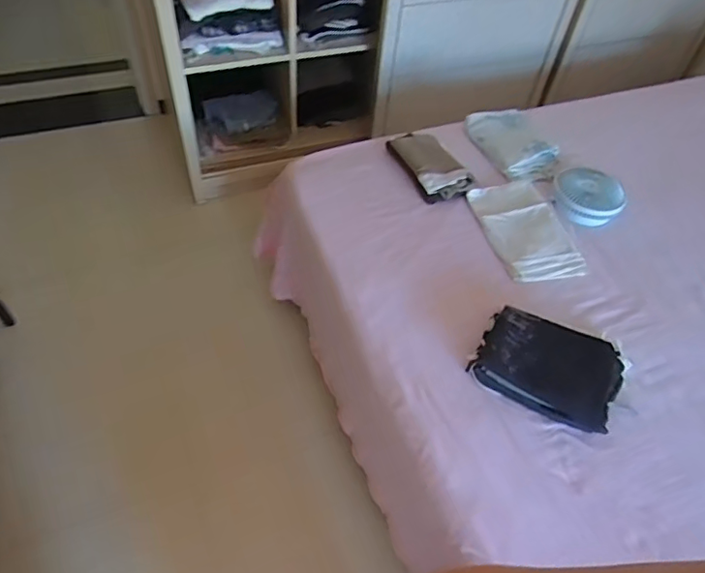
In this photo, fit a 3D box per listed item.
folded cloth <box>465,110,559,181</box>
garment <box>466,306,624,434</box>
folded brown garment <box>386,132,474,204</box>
[{"bbox_3d":[0.450,-0.426,1.551,0.172,0.060,0.299,-11,50,-15],"label":"folded cloth"},{"bbox_3d":[0.396,0.151,1.098,0.270,0.076,0.213,26,51,17],"label":"garment"},{"bbox_3d":[0.202,-0.345,1.468,0.151,0.056,0.289,-15,51,-18],"label":"folded brown garment"}]

